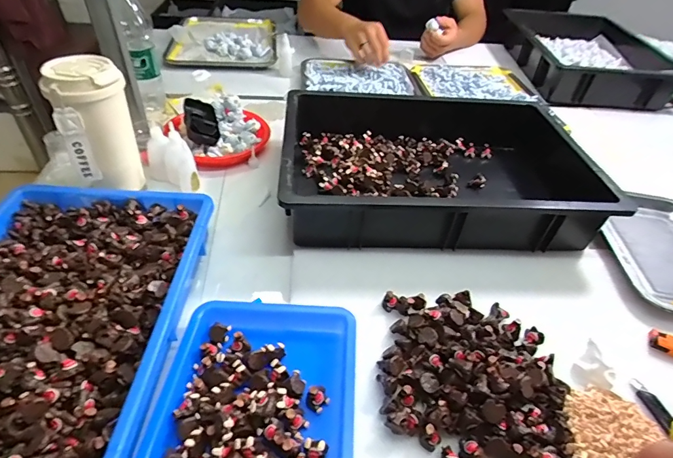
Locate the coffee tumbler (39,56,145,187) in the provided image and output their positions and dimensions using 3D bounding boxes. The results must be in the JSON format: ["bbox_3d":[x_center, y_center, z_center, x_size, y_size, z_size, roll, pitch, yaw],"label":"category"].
[{"bbox_3d":[-0.311,-0.131,0.542,0.082,0.163,0.084,-19,47,-22],"label":"coffee tumbler"}]

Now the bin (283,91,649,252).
[{"bbox_3d":[0.149,-0.110,0.670,0.456,0.111,0.376,-1,43,-5],"label":"bin"}]

